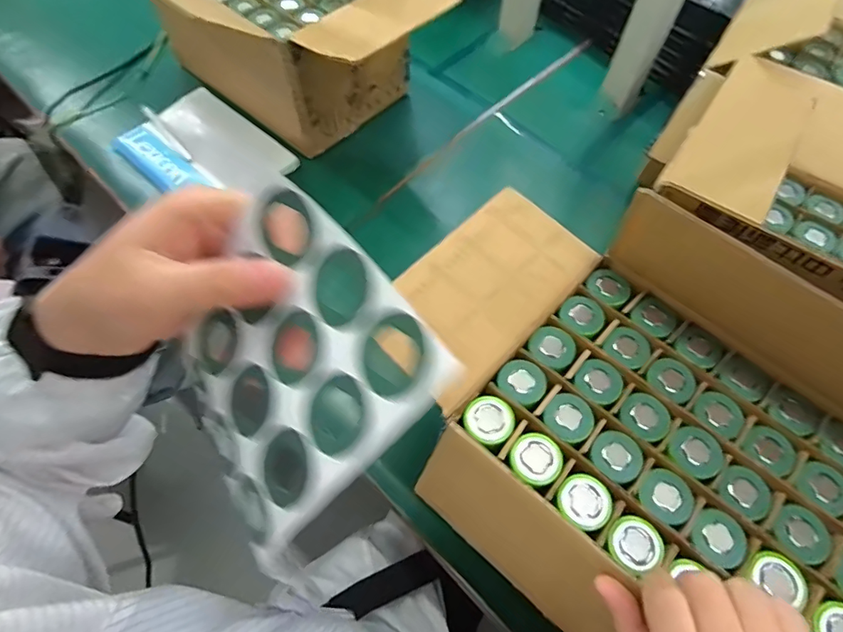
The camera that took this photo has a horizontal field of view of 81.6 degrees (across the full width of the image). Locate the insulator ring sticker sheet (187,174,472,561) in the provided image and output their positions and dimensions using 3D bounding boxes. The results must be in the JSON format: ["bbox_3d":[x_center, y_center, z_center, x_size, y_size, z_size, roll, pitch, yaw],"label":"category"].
[{"bbox_3d":[-0.057,0.020,0.198,0.115,0.011,0.106,-47,66,20],"label":"insulator ring sticker sheet"}]

